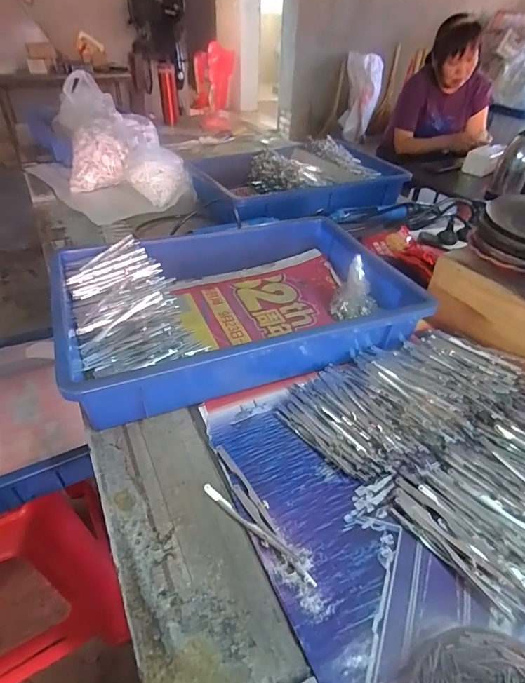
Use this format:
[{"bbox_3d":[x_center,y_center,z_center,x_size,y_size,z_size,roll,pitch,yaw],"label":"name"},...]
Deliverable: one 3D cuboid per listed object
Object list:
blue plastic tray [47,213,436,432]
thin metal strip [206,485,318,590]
[{"bbox_3d":[-0.034,-0.057,0.536,0.424,0.081,0.290,-13,42,-21],"label":"blue plastic tray"},{"bbox_3d":[-0.005,0.157,0.334,0.119,0.006,0.010,30,45,28],"label":"thin metal strip"}]

